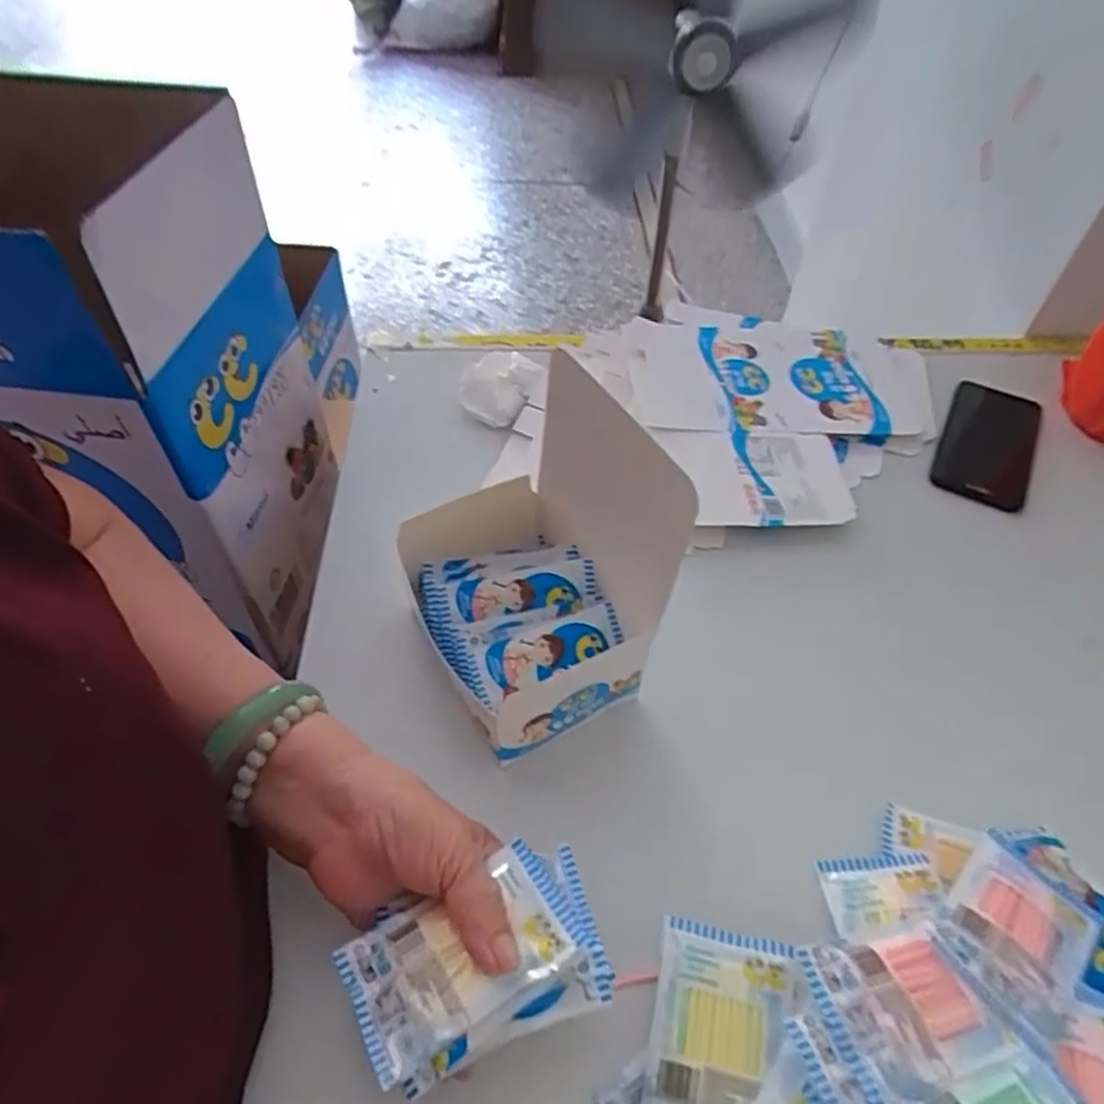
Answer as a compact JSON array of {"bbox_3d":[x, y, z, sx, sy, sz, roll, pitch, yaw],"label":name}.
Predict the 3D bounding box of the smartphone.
[{"bbox_3d":[0.397,-0.107,0.652,0.075,0.008,0.170,24,54,17],"label":"smartphone"}]

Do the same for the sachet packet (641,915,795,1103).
[{"bbox_3d":[0.079,0.238,0.346,0.064,0.009,0.103,4,51,17],"label":"sachet packet"}]

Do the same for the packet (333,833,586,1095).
[{"bbox_3d":[-0.042,0.188,0.339,0.104,0.015,0.062,-25,55,-20],"label":"packet"}]

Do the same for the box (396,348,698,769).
[{"bbox_3d":[-0.015,0.004,0.425,0.123,0.165,0.144,-22,55,-19],"label":"box"}]

